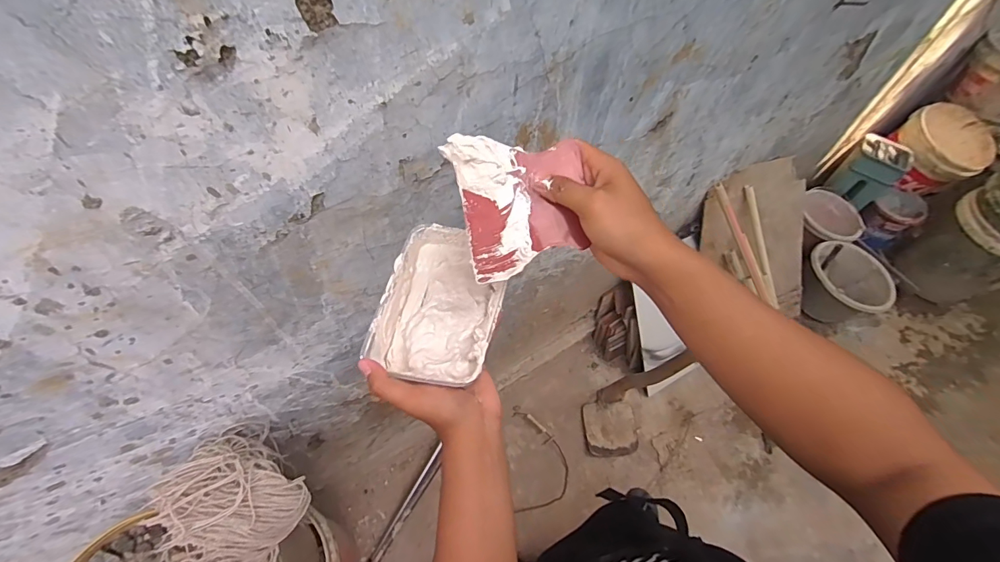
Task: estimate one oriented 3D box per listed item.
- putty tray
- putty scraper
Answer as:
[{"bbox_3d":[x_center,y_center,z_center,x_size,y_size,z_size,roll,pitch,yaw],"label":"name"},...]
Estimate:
[{"bbox_3d":[-0.057,0.023,0.451,0.116,0.046,0.160,11,59,5],"label":"putty tray"},{"bbox_3d":[0.018,-0.072,0.378,0.113,0.008,0.121,-16,94,1],"label":"putty scraper"}]

